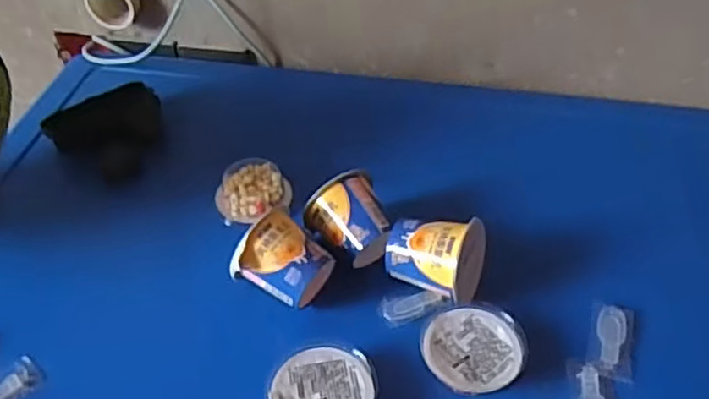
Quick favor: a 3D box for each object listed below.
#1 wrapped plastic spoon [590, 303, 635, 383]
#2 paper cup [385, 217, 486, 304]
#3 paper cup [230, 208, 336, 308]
[{"bbox_3d":[0.194,0.105,0.499,0.031,0.008,0.060,10,44,10],"label":"wrapped plastic spoon"},{"bbox_3d":[0.068,0.038,0.522,0.067,0.061,0.068,27,50,25],"label":"paper cup"},{"bbox_3d":[-0.054,0.055,0.508,0.060,0.061,0.055,29,51,27],"label":"paper cup"}]

